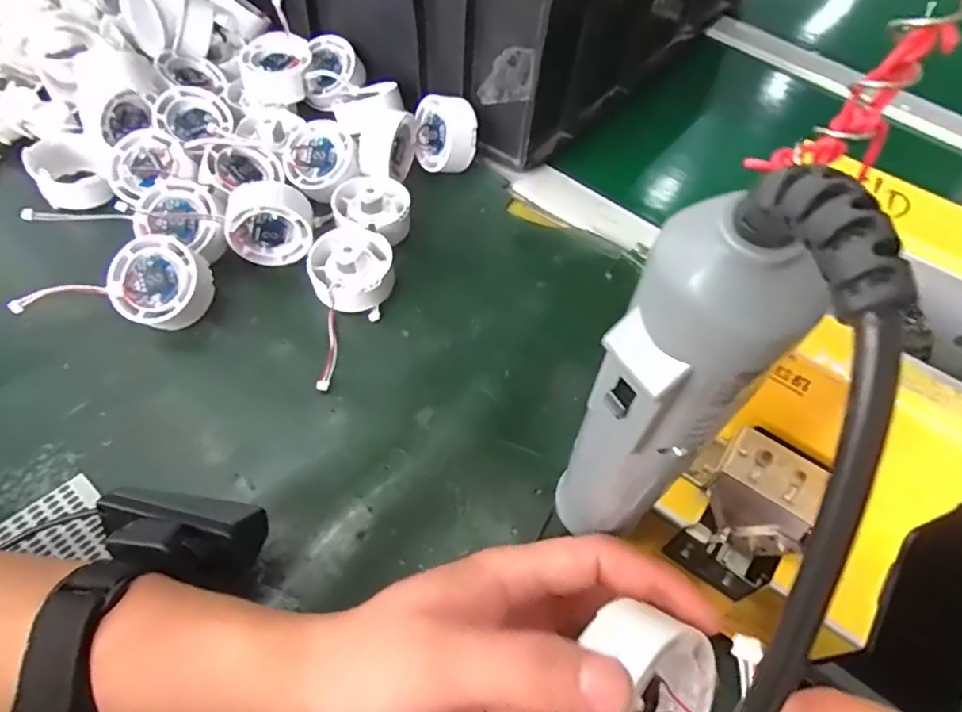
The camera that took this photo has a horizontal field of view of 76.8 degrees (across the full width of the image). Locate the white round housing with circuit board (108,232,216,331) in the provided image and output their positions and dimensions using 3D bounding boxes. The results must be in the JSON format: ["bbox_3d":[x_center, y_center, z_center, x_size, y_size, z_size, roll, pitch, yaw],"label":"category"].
[{"bbox_3d":[-0.199,-0.045,0.378,0.056,0.019,0.054,0,87,-3],"label":"white round housing with circuit board"}]

